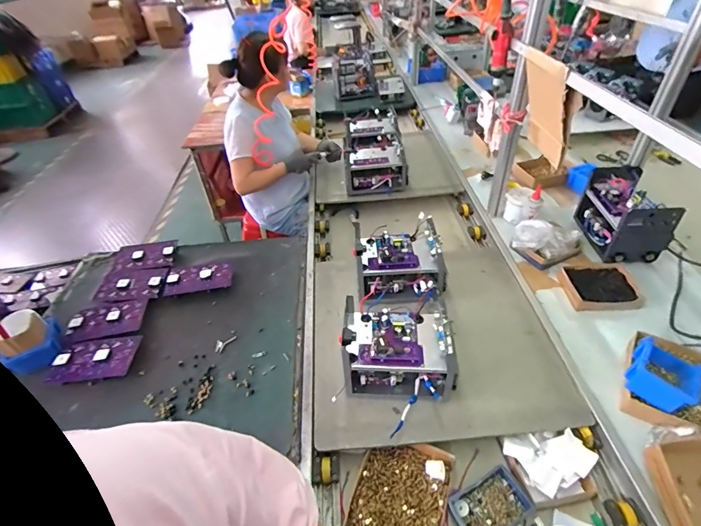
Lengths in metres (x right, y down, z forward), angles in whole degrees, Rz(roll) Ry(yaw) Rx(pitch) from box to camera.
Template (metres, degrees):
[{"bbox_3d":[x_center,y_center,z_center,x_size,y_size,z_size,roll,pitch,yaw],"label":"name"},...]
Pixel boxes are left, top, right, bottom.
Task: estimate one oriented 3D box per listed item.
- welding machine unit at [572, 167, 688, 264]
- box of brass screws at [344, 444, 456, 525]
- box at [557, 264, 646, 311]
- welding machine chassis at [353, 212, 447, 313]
[{"bbox_3d":[0.839,-0.148,1.185,0.162,0.179,0.267,1,42,6],"label":"welding machine unit"},{"bbox_3d":[0.103,0.466,0.779,0.181,0.044,0.221,14,45,20],"label":"box of brass screws"},{"bbox_3d":[0.699,0.061,1.077,0.194,0.036,0.173,-1,42,5],"label":"box"},{"bbox_3d":[0.135,0.014,1.095,0.236,0.191,0.204,-8,41,-4],"label":"welding machine chassis"}]

